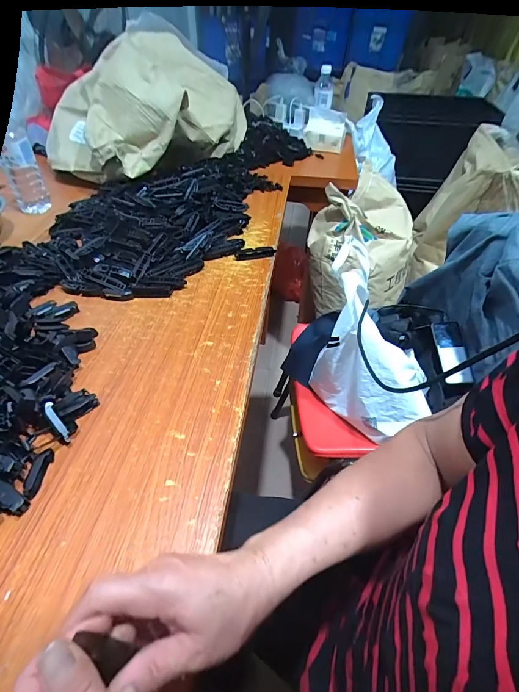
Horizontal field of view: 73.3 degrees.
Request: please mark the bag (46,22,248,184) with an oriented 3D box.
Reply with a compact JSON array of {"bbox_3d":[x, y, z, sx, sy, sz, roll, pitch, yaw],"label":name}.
[{"bbox_3d":[-0.304,-0.640,0.929,0.336,0.221,0.468,28,50,22],"label":"bag"}]

